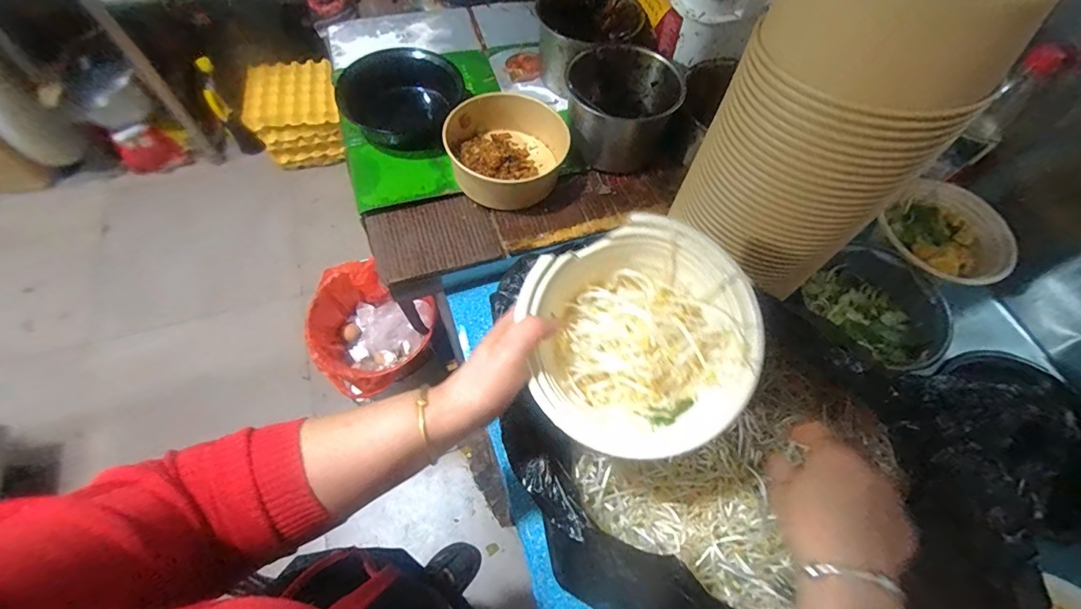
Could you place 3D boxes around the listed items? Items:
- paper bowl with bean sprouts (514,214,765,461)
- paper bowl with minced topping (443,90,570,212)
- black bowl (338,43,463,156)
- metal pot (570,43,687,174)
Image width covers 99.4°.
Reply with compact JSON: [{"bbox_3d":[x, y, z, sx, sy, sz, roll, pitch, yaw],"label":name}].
[{"bbox_3d":[0.076,0.035,0.349,0.173,0.072,0.173,0,75,1],"label":"paper bowl with bean sprouts"},{"bbox_3d":[-0.044,-0.220,0.628,0.158,0.061,0.173,1,62,-2],"label":"paper bowl with minced topping"},{"bbox_3d":[-0.193,-0.289,0.656,0.165,0.060,0.166,1,62,-2],"label":"black bowl"},{"bbox_3d":[0.112,-0.271,0.640,0.139,0.105,0.139,1,62,-2],"label":"metal pot"}]

